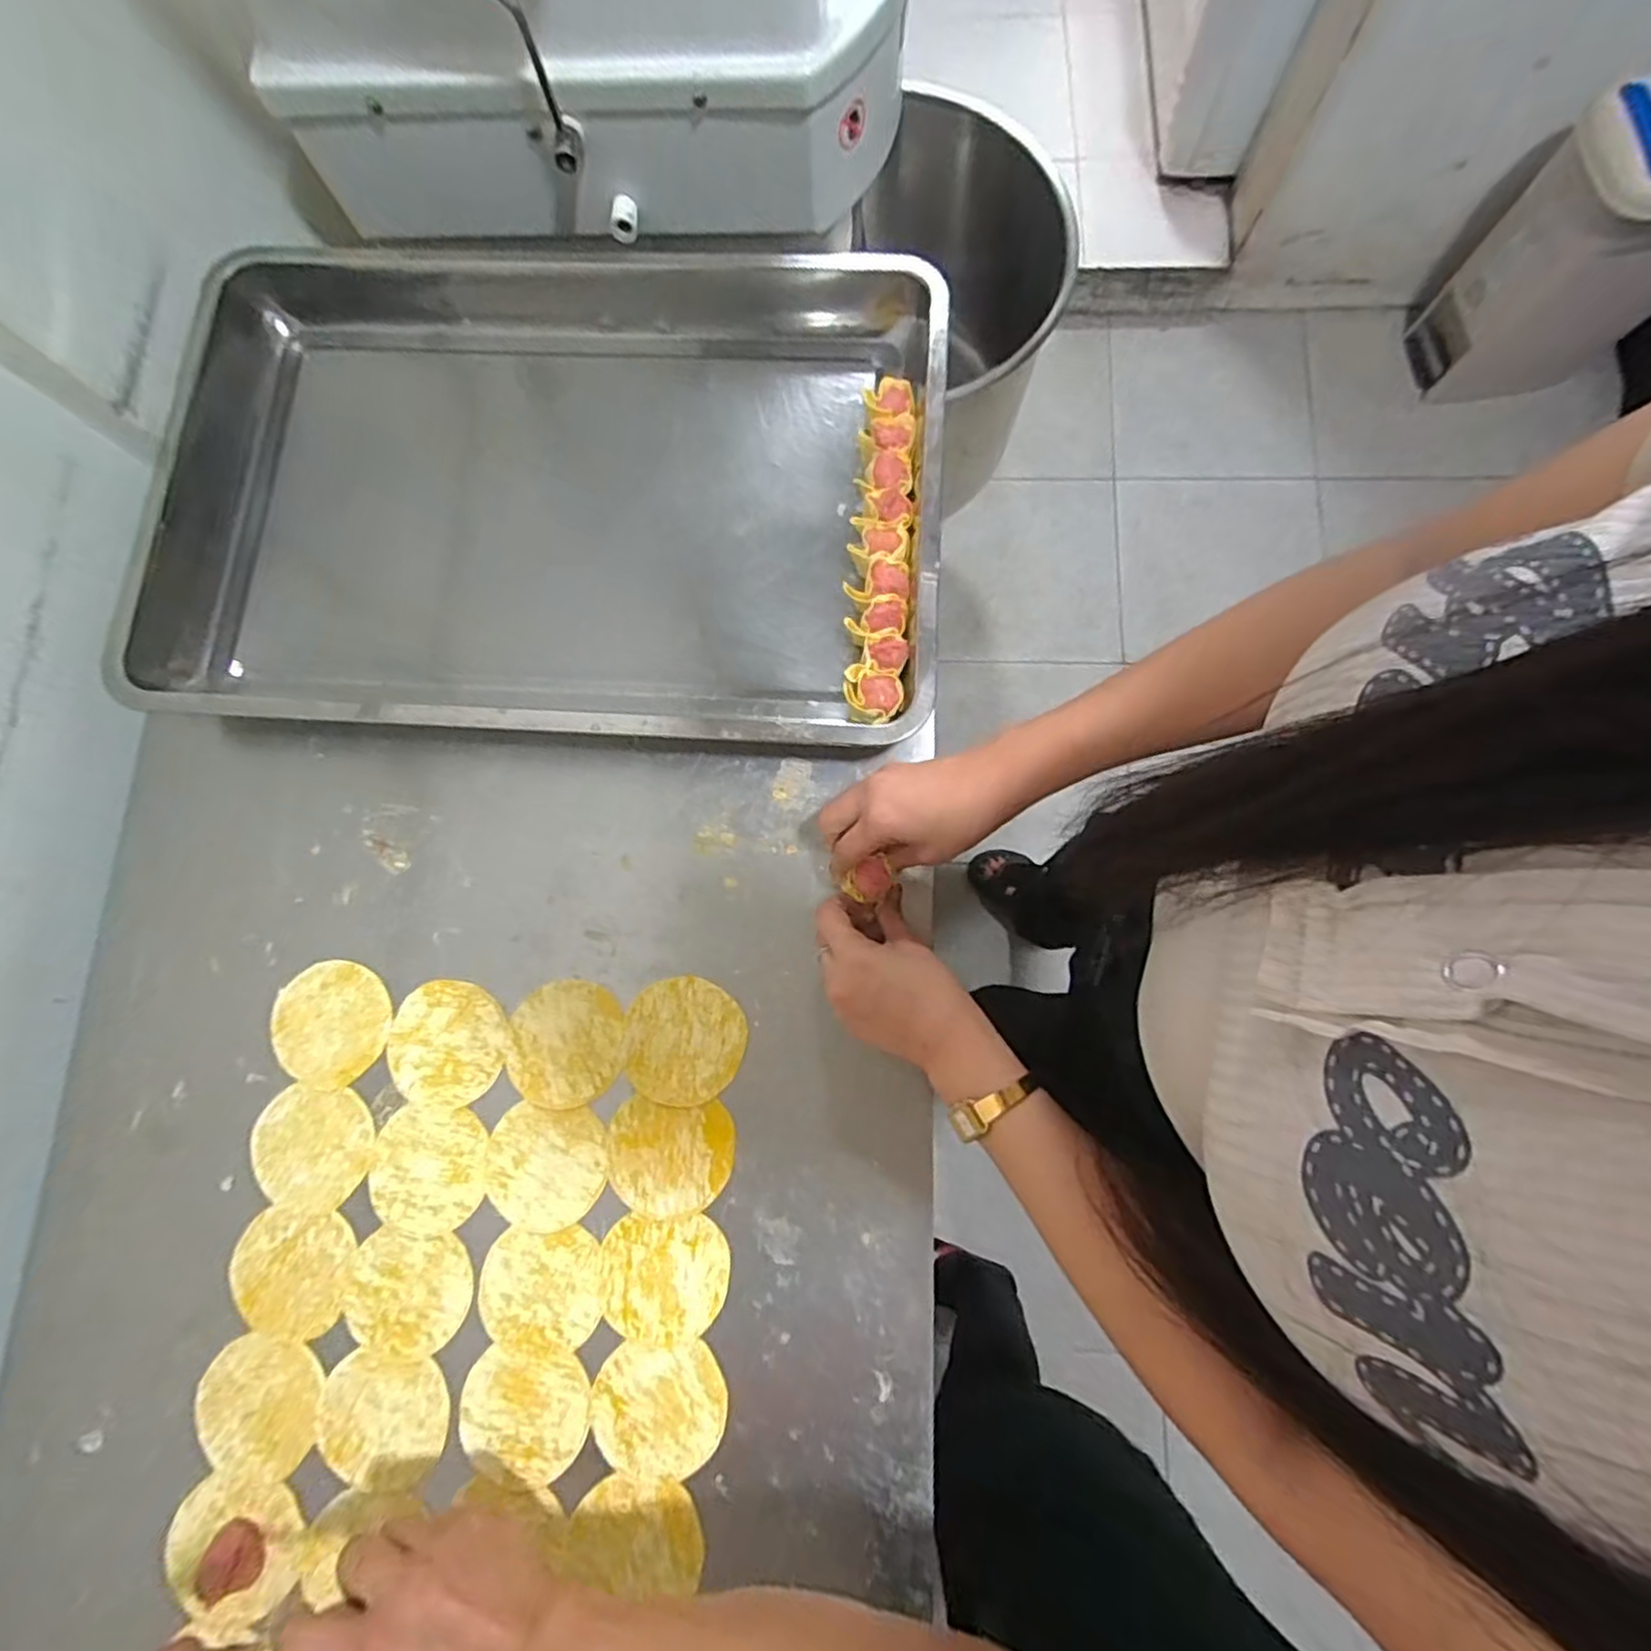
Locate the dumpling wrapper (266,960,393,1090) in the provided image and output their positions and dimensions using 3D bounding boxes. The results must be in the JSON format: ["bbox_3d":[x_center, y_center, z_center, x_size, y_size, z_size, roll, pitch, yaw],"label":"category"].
[{"bbox_3d":[-0.346,0.138,0.492,0.081,0.004,0.080,0,78,1],"label":"dumpling wrapper"}]

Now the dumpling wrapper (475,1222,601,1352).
[{"bbox_3d":[-0.187,0.299,0.456,0.076,0.004,0.069,-2,78,1],"label":"dumpling wrapper"}]

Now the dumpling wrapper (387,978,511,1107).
[{"bbox_3d":[-0.262,0.151,0.485,0.081,0.004,0.080,0,78,1],"label":"dumpling wrapper"}]

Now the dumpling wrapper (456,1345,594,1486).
[{"bbox_3d":[-0.190,0.371,0.445,0.082,0.007,0.071,5,78,2],"label":"dumpling wrapper"}]

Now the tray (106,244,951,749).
[{"bbox_3d":[-0.210,-0.256,0.546,0.585,0.060,0.393,4,78,2],"label":"tray"}]

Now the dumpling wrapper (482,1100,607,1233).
[{"bbox_3d":[-0.187,0.226,0.467,0.079,0.004,0.075,4,78,2],"label":"dumpling wrapper"}]

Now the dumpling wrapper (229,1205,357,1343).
[{"bbox_3d":[-0.353,0.294,0.463,0.077,0.004,0.075,8,78,3],"label":"dumpling wrapper"}]

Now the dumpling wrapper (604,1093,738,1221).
[{"bbox_3d":[-0.104,0.220,0.466,0.084,0.004,0.071,4,78,2],"label":"dumpling wrapper"}]

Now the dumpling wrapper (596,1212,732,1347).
[{"bbox_3d":[-0.105,0.292,0.455,0.082,0.004,0.073,0,78,1],"label":"dumpling wrapper"}]

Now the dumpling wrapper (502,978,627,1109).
[{"bbox_3d":[-0.179,0.149,0.482,0.078,0.004,0.081,6,78,2],"label":"dumpling wrapper"}]

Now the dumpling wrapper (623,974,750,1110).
[{"bbox_3d":[-0.097,0.147,0.480,0.080,0.004,0.081,0,78,1],"label":"dumpling wrapper"}]

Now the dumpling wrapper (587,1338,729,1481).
[{"bbox_3d":[-0.105,0.366,0.440,0.083,0.004,0.074,-2,78,1],"label":"dumpling wrapper"}]

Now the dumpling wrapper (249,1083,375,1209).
[{"bbox_3d":[-0.349,0.217,0.476,0.083,0.004,0.074,5,78,2],"label":"dumpling wrapper"}]

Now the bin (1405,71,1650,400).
[{"bbox_3d":[1.253,-0.934,1.175,0.307,0.447,0.192,-4,79,2],"label":"bin"}]

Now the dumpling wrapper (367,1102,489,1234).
[{"bbox_3d":[-0.267,0.229,0.470,0.076,0.004,0.077,5,78,2],"label":"dumpling wrapper"}]

